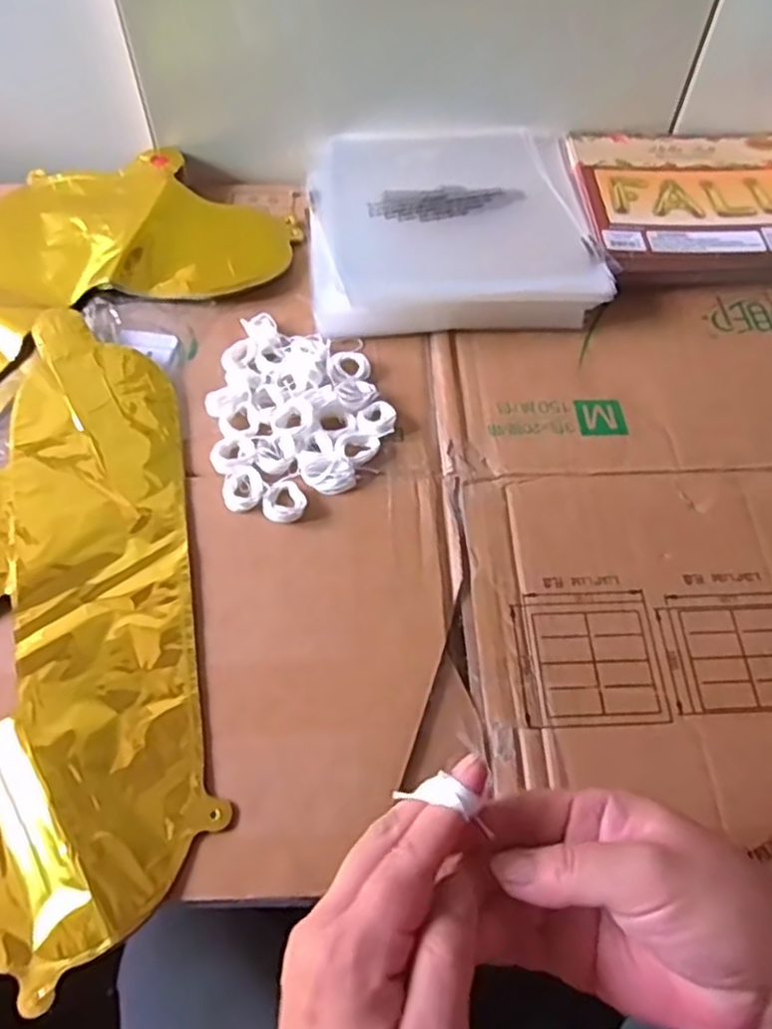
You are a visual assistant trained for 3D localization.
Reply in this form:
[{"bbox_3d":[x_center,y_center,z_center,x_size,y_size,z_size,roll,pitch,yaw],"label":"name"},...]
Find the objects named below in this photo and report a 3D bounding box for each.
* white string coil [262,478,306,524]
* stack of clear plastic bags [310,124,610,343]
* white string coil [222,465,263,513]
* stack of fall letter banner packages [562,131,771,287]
[{"bbox_3d":[-0.065,-0.009,0.469,0.027,0.009,0.028,1,59,-2],"label":"white string coil"},{"bbox_3d":[0.050,-0.237,0.595,0.214,0.029,0.214,-2,59,-4],"label":"stack of clear plastic bags"},{"bbox_3d":[-0.092,-0.018,0.473,0.026,0.007,0.033,-12,60,-9],"label":"white string coil"},{"bbox_3d":[0.255,-0.260,0.616,0.197,0.032,0.174,-6,59,-6],"label":"stack of fall letter banner packages"}]

